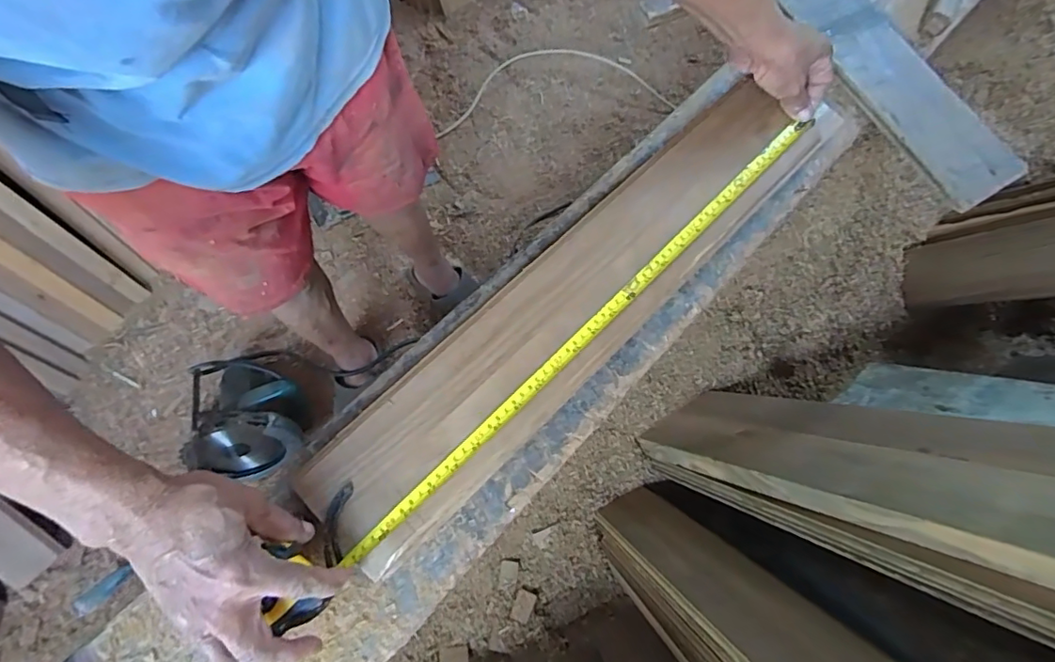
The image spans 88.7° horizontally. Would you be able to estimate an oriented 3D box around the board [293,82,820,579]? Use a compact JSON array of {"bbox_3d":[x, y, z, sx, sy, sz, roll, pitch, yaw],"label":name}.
[{"bbox_3d":[0.054,-0.041,0.520,0.602,0.027,0.107,-43,76,-15],"label":"board"}]

